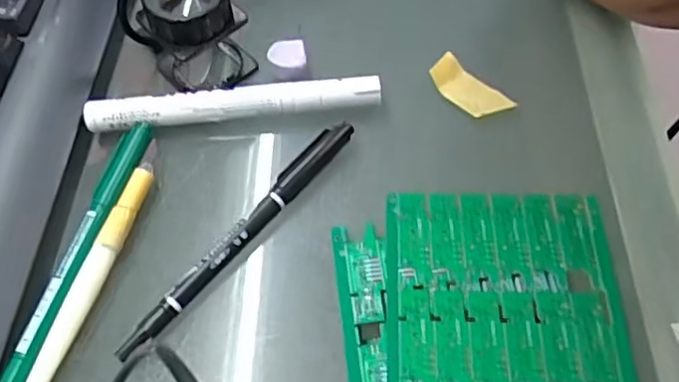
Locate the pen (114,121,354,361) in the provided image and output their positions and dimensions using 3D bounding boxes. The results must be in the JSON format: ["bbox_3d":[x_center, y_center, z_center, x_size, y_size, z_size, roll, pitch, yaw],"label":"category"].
[{"bbox_3d":[-0.040,0.017,0.261,0.012,0.011,0.137,32,64,21],"label":"pen"}]

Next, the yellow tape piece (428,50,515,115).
[{"bbox_3d":[0.065,-0.052,0.302,0.042,0.009,0.020,39,67,24],"label":"yellow tape piece"}]

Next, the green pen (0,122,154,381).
[{"bbox_3d":[-0.111,0.028,0.258,0.012,0.011,0.139,12,59,11],"label":"green pen"}]

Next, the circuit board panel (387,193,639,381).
[{"bbox_3d":[0.062,0.055,0.222,0.087,0.004,0.123,1,57,4],"label":"circuit board panel"}]

